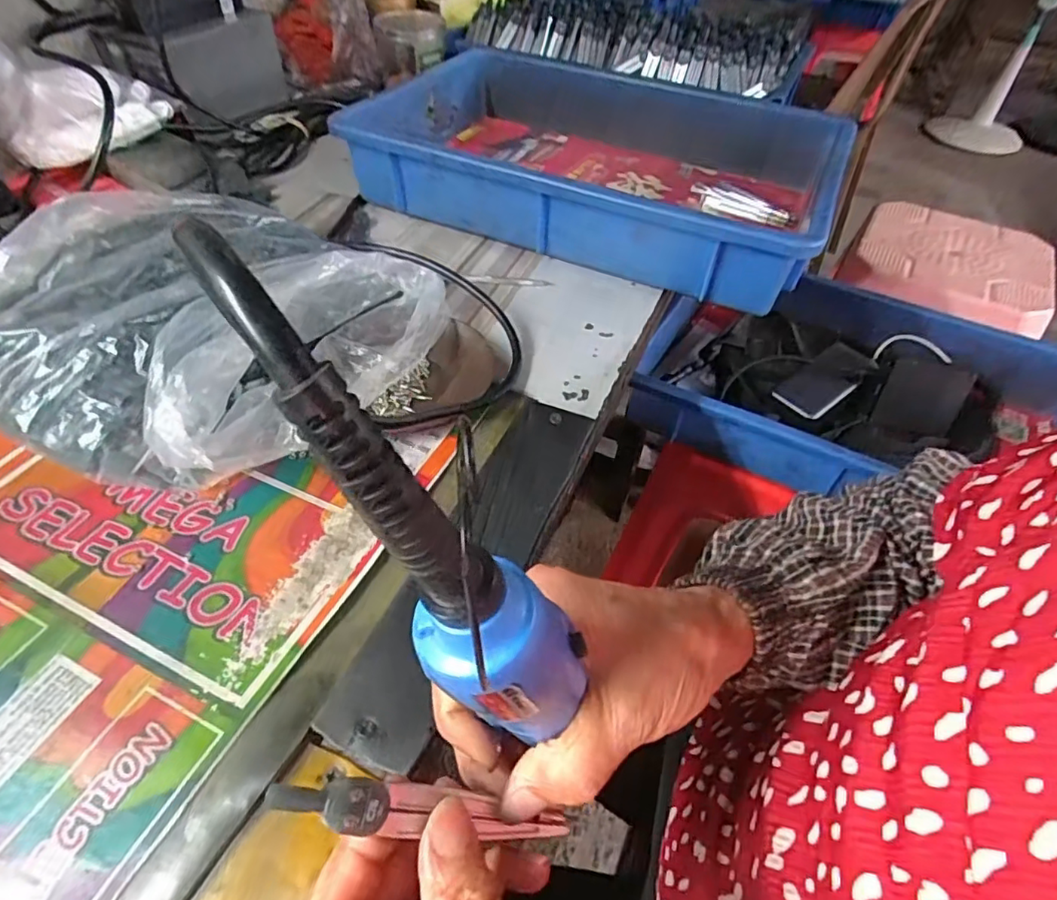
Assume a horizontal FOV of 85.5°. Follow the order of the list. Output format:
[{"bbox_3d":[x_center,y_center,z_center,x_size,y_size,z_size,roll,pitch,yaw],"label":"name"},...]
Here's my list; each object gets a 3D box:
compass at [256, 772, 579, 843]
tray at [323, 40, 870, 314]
[{"bbox_3d":[-0.029,0.114,0.179,0.103,0.008,0.012,28,41,-27],"label":"compass"},{"bbox_3d":[0.064,-0.306,0.594,0.449,0.082,0.332,21,50,15],"label":"tray"}]

